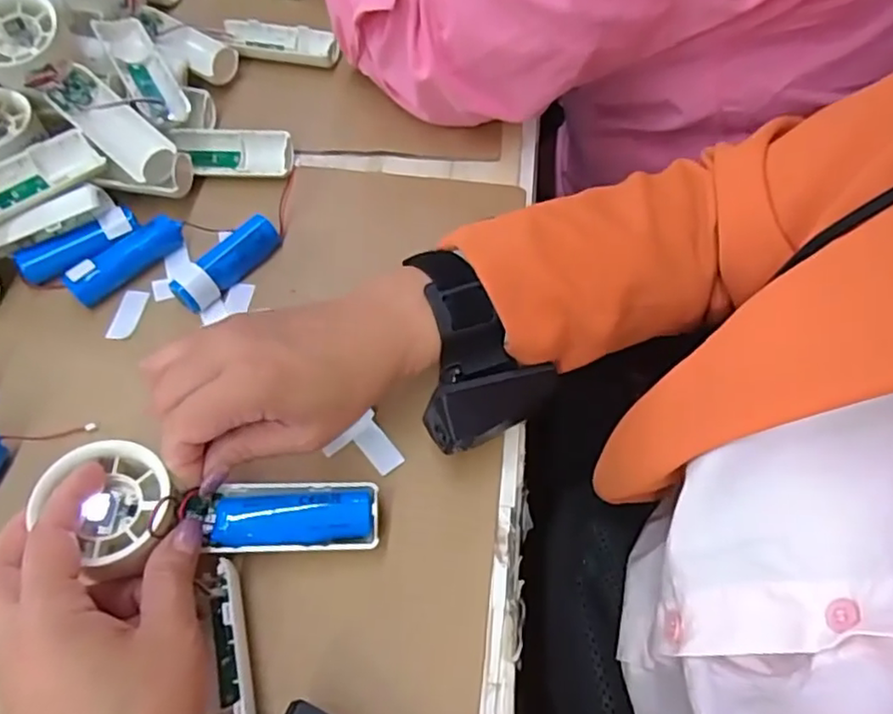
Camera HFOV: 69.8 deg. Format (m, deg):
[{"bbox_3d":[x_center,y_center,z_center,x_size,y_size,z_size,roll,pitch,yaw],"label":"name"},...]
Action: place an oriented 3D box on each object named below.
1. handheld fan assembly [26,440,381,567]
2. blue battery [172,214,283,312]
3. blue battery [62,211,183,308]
[{"bbox_3d":[-0.106,0.073,0.300,0.147,0.027,0.050,10,59,-13],"label":"handheld fan assembly"},{"bbox_3d":[-0.135,-0.058,0.399,0.020,0.025,0.073,34,65,20],"label":"blue battery"},{"bbox_3d":[-0.201,-0.063,0.401,0.073,0.024,0.025,-39,65,-20],"label":"blue battery"}]

